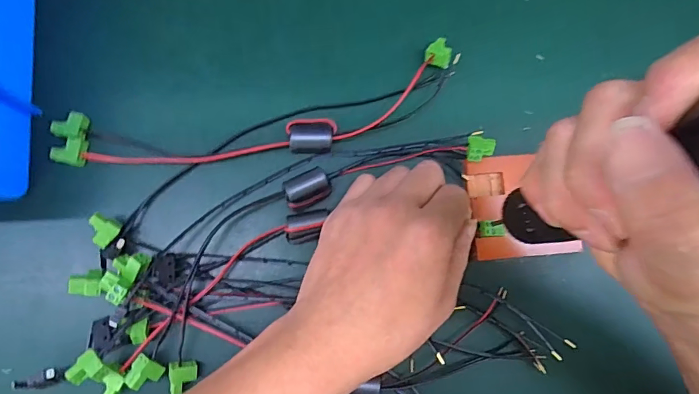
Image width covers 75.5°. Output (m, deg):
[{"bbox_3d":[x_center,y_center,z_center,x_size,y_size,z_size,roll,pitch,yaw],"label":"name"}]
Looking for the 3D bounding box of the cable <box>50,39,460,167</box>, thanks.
[{"bbox_3d":[-0.055,-0.053,0.310,0.277,0.015,0.058,-13,84,-7],"label":"cable"}]

